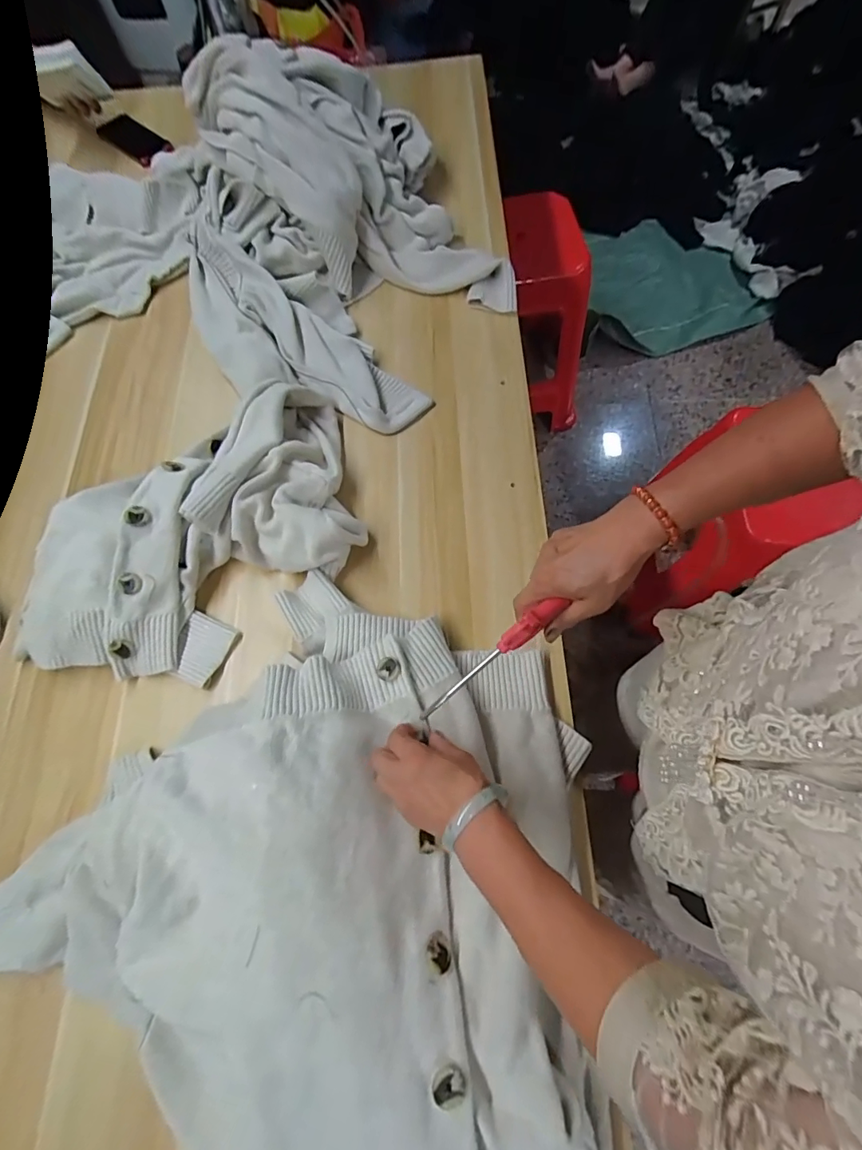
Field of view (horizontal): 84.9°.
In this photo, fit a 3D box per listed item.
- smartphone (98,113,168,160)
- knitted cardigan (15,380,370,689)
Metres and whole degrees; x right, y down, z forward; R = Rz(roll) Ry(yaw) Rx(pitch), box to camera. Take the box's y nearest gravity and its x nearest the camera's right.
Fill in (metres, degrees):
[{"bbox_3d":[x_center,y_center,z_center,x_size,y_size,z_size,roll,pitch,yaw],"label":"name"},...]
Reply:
[{"bbox_3d":[-0.629,-0.918,0.986,0.154,0.013,0.068,37,82,8],"label":"smartphone"},{"bbox_3d":[-0.296,-0.043,0.610,0.500,0.087,0.286,-41,73,-12],"label":"knitted cardigan"}]

